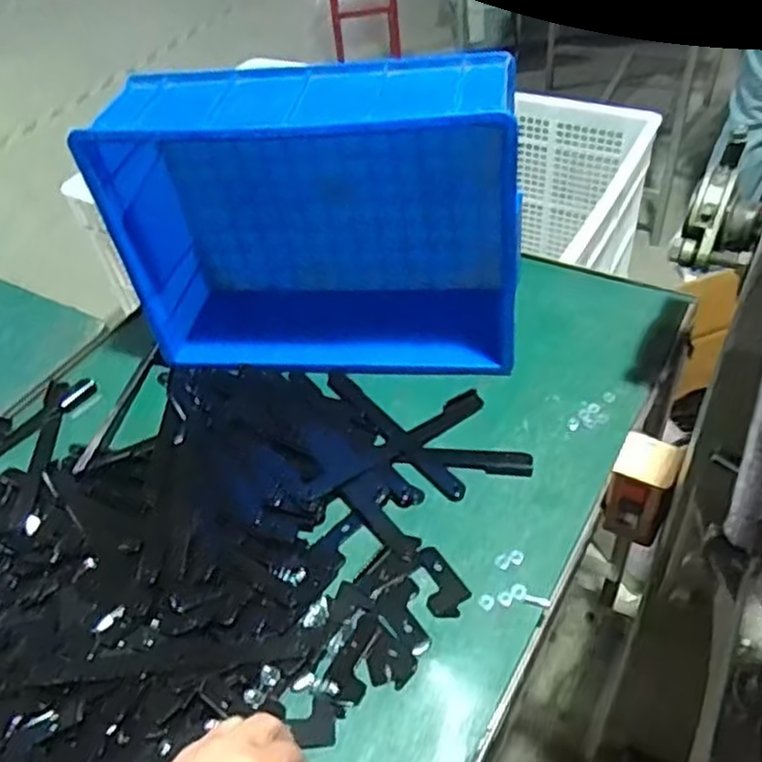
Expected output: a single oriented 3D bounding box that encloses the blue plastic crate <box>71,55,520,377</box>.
[{"bbox_3d":[-0.061,-0.165,0.760,0.388,0.284,0.147,2,48,9],"label":"blue plastic crate"}]

